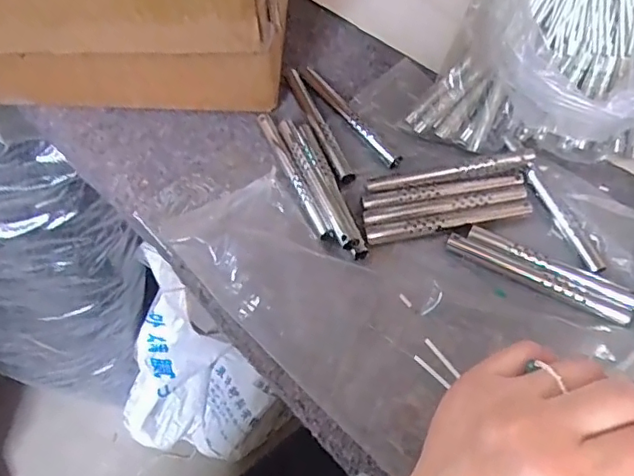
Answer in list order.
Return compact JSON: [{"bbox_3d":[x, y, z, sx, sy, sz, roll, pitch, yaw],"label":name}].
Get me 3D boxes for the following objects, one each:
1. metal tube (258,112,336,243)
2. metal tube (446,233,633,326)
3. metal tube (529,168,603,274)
[{"bbox_3d":[-0.017,-0.043,0.375,0.009,0.008,0.112,-21,61,-12],"label":"metal tube"},{"bbox_3d":[0.133,0.024,0.338,0.110,0.008,0.013,26,62,15],"label":"metal tube"},{"bbox_3d":[0.157,-0.012,0.354,0.010,0.006,0.079,-17,60,-10],"label":"metal tube"}]

